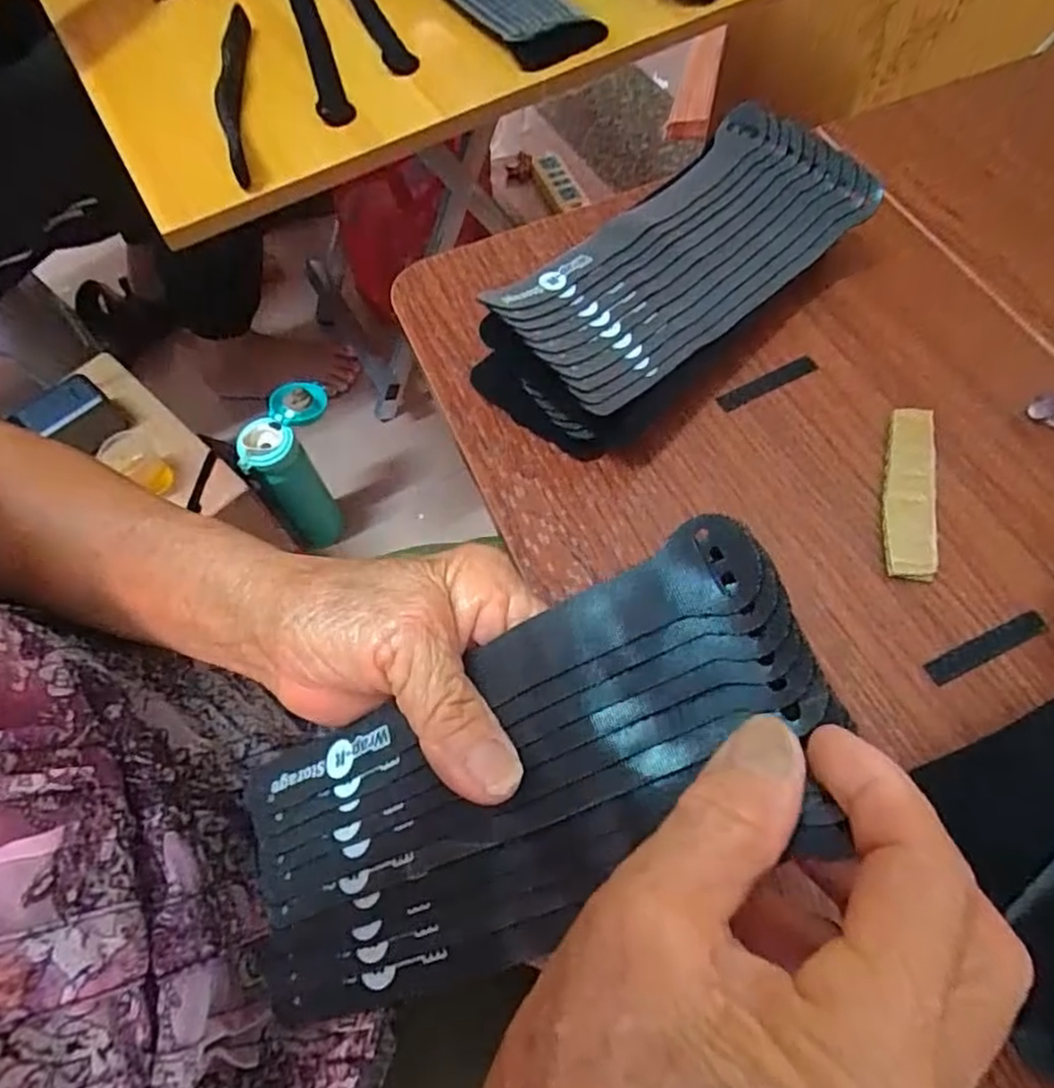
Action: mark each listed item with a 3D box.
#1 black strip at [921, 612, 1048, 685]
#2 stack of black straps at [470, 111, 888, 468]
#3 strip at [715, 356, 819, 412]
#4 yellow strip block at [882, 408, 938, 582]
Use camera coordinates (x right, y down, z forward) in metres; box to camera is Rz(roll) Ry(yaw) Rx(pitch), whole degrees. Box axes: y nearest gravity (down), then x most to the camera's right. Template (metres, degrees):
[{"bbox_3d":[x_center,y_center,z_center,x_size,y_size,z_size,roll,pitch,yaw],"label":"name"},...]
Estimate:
[{"bbox_3d":[0.184,0.041,0.264,0.055,0.004,0.010,-23,65,-8],"label":"black strip"},{"bbox_3d":[0.073,-0.132,0.327,0.207,0.040,0.091,-42,69,-16],"label":"stack of black straps"},{"bbox_3d":[0.118,-0.079,0.327,0.057,0.006,0.011,-28,66,-10],"label":"strip"},{"bbox_3d":[0.170,-0.025,0.293,0.020,0.008,0.087,11,65,8],"label":"yellow strip block"}]

